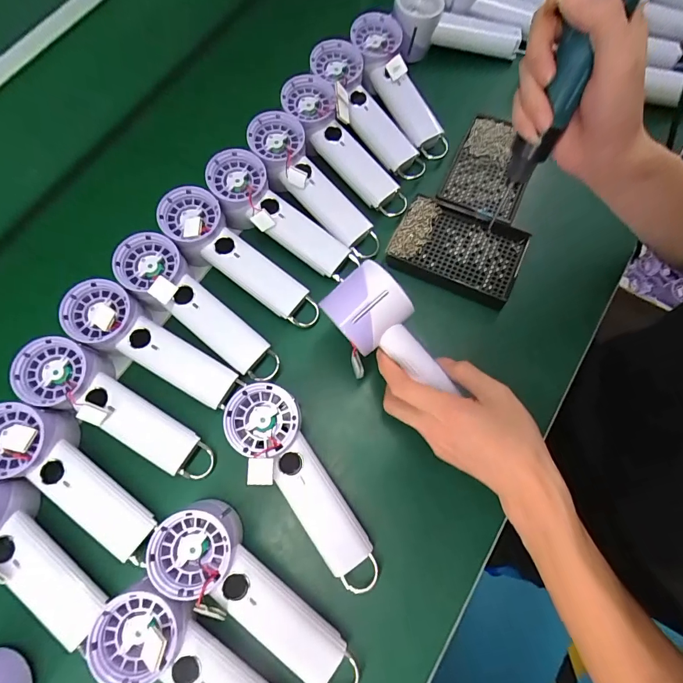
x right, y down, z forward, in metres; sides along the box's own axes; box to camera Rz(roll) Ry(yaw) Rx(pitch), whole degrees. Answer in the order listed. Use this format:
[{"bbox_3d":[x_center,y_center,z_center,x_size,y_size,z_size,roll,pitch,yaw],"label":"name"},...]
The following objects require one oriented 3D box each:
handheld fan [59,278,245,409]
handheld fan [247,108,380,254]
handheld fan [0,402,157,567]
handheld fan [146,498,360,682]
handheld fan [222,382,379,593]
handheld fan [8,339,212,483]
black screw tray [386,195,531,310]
[{"bbox_3d":[-0.187,0.006,0.408,0.184,0.059,0.063,34,75,-4],"label":"handheld fan"},{"bbox_3d":[-0.029,-0.174,0.452,0.065,0.040,0.197,-41,93,-12],"label":"handheld fan"},{"bbox_3d":[-0.243,0.123,0.359,0.175,0.039,0.064,41,76,-1],"label":"handheld fan"},{"bbox_3d":[-0.062,0.204,0.327,0.190,0.060,0.068,31,75,11],"label":"handheld fan"},{"bbox_3d":[-0.032,0.127,0.352,0.067,0.059,0.191,-34,73,-9],"label":"handheld fan"},{"bbox_3d":[-0.210,0.067,0.386,0.198,0.053,0.065,35,75,-2],"label":"handheld fan"},{"bbox_3d":[0.129,-0.104,0.444,0.137,0.023,0.097,22,73,9],"label":"black screw tray"}]

